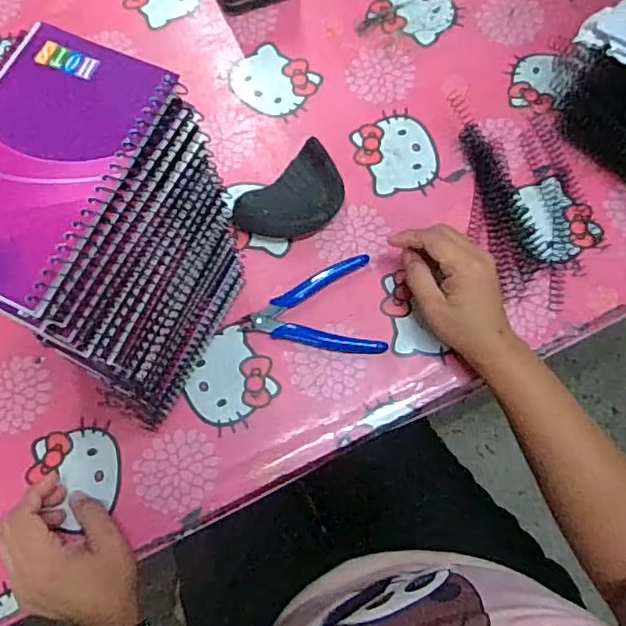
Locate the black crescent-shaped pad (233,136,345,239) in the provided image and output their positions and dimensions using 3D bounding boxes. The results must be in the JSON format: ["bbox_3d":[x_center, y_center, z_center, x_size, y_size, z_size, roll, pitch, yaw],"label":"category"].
[{"bbox_3d":[-0.017,-0.101,0.522,0.101,0.024,0.062,-40,77,-11],"label":"black crescent-shaped pad"}]

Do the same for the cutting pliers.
[{"bbox_3d":[-0.002,-0.011,0.504,0.128,0.006,0.084,4,73,2],"label":"cutting pliers"}]

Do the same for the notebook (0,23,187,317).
[{"bbox_3d":[-0.131,-0.073,0.272,0.085,0.007,0.131,24,75,7],"label":"notebook"}]

